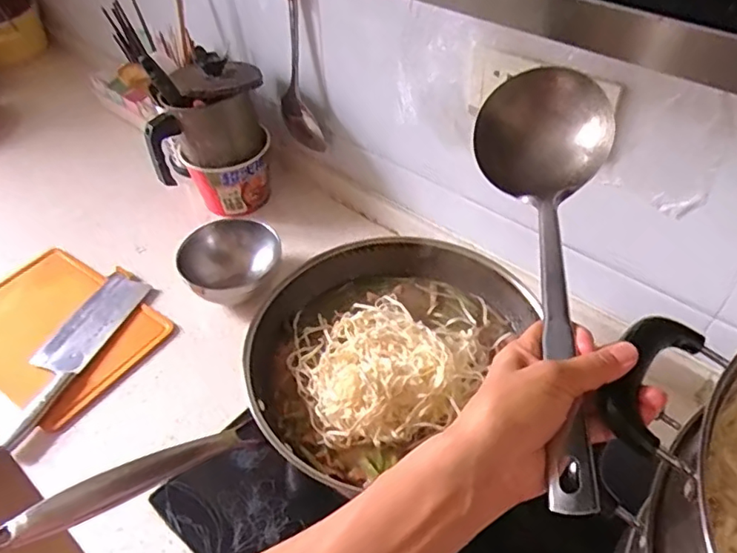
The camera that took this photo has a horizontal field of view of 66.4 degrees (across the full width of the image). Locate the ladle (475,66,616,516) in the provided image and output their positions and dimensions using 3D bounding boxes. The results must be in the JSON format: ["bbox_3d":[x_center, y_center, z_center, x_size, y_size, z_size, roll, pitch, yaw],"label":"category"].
[{"bbox_3d":[0.129,-0.013,0.397,0.094,0.070,0.333,4,56,5],"label":"ladle"}]

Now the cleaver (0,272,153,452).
[{"bbox_3d":[-0.400,0.101,0.754,0.071,0.020,0.274,14,49,14],"label":"cleaver"}]

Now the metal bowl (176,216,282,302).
[{"bbox_3d":[-0.197,-0.016,0.814,0.138,0.067,0.133,-1,47,1],"label":"metal bowl"}]

